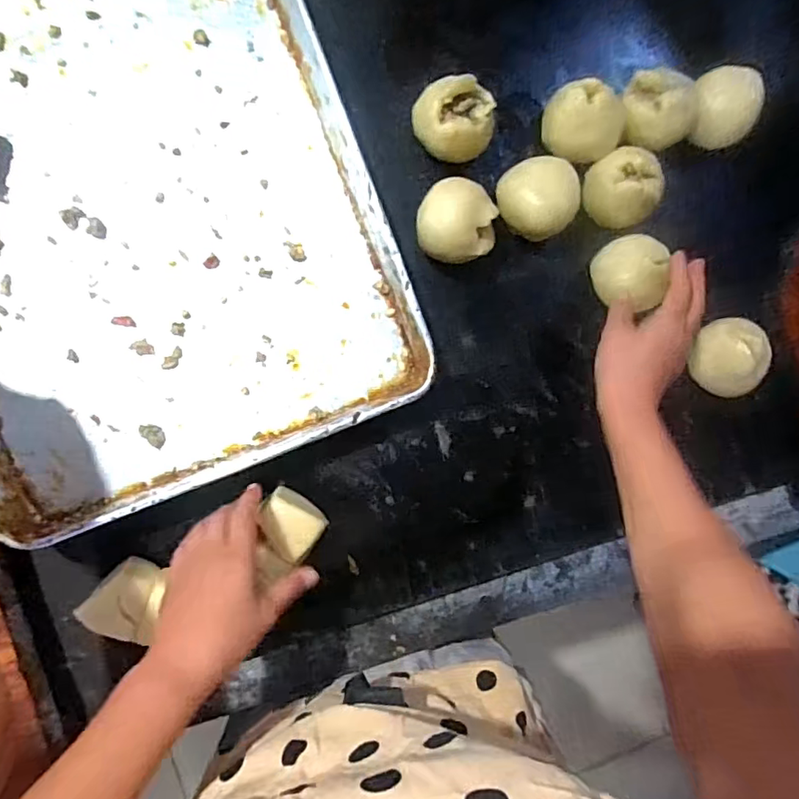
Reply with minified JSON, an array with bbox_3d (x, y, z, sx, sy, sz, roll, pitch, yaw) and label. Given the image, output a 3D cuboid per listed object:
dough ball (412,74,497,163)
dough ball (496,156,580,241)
[{"bbox_3d":[0.048,-0.264,0.526,0.078,0.063,0.065,37,86,-6],"label":"dough ball"},{"bbox_3d":[0.133,-0.193,0.538,0.067,0.054,0.070,0,90,-8],"label":"dough ball"}]

